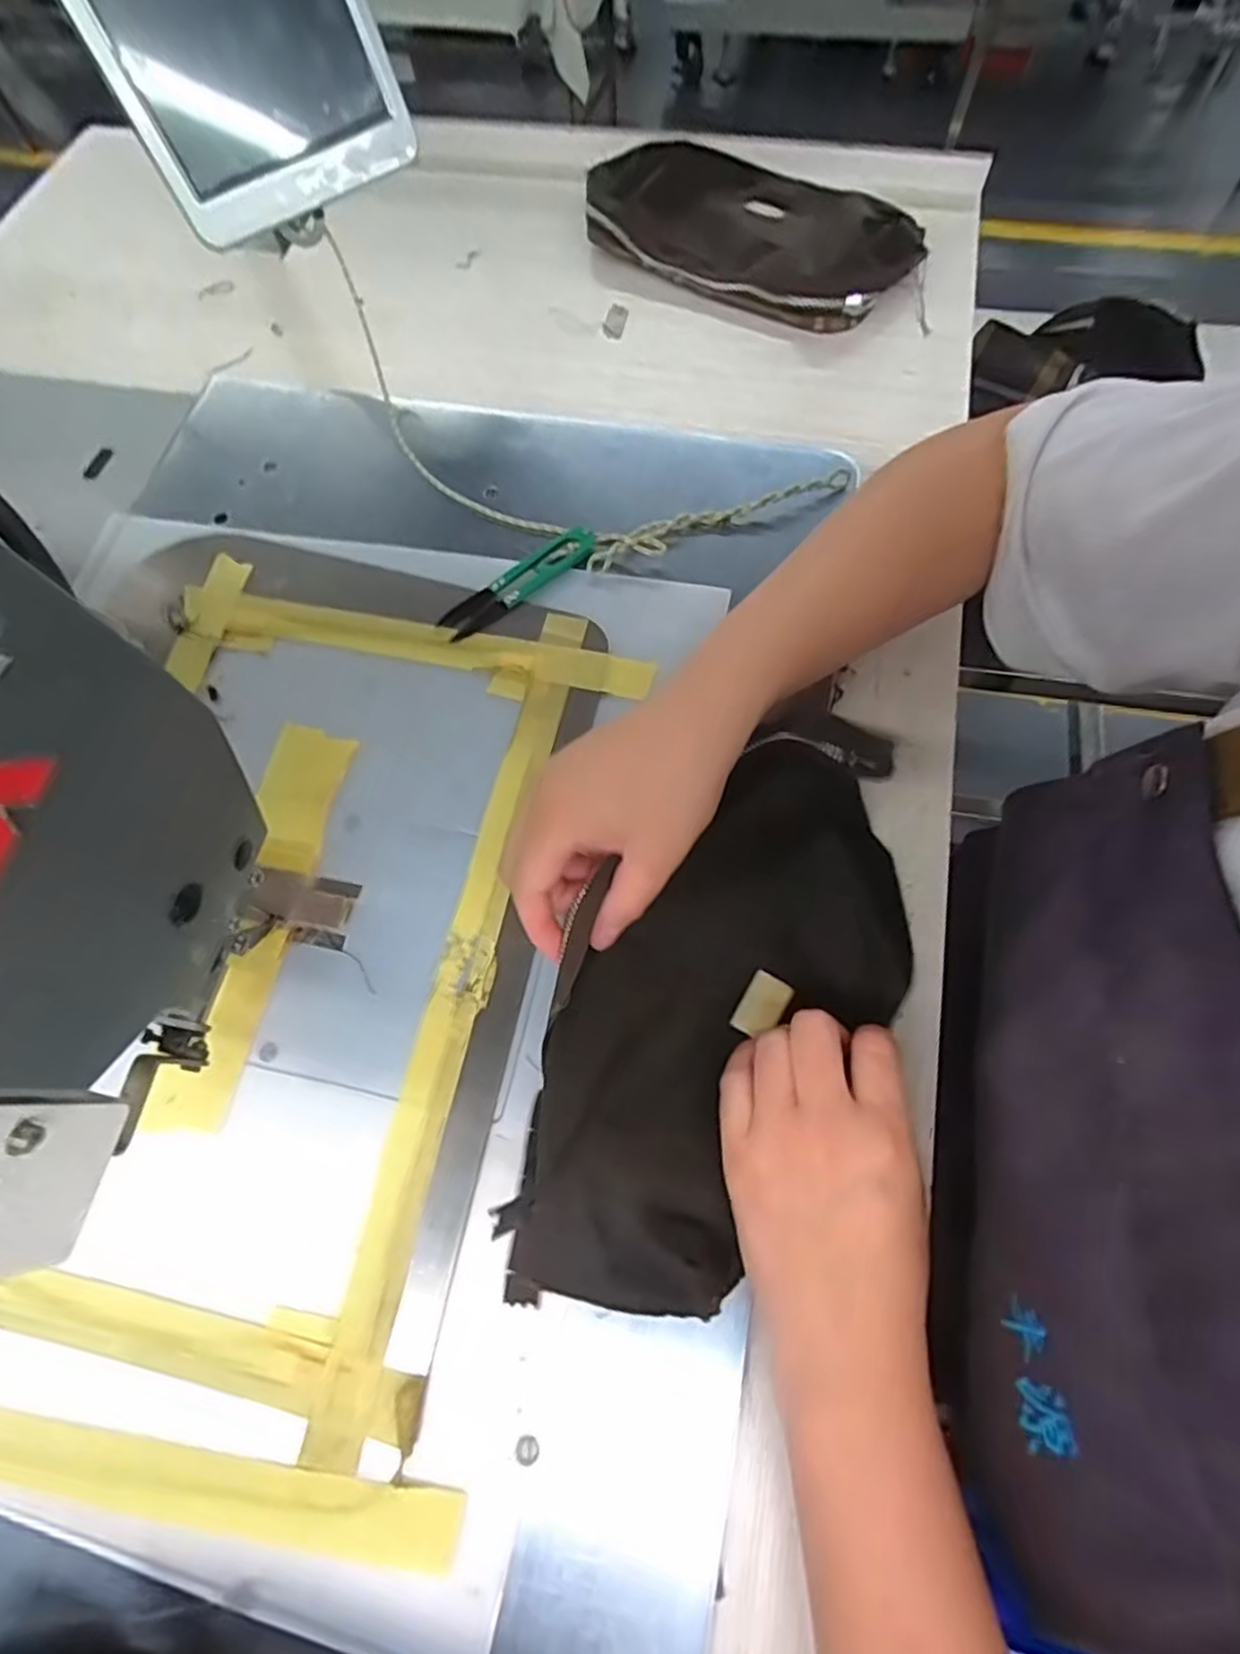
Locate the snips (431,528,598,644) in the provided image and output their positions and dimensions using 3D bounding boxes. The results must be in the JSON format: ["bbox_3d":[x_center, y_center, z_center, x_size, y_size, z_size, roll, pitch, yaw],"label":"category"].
[{"bbox_3d":[-0.061,-0.147,0.417,0.102,0.008,0.025,-37,71,-11],"label":"snips"}]

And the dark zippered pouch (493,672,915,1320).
[{"bbox_3d":[0.047,0.066,0.303,0.132,0.050,0.254,29,72,13],"label":"dark zippered pouch"}]

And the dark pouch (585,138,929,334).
[{"bbox_3d":[0.104,-0.466,0.540,0.252,0.024,0.148,30,73,13],"label":"dark pouch"}]

